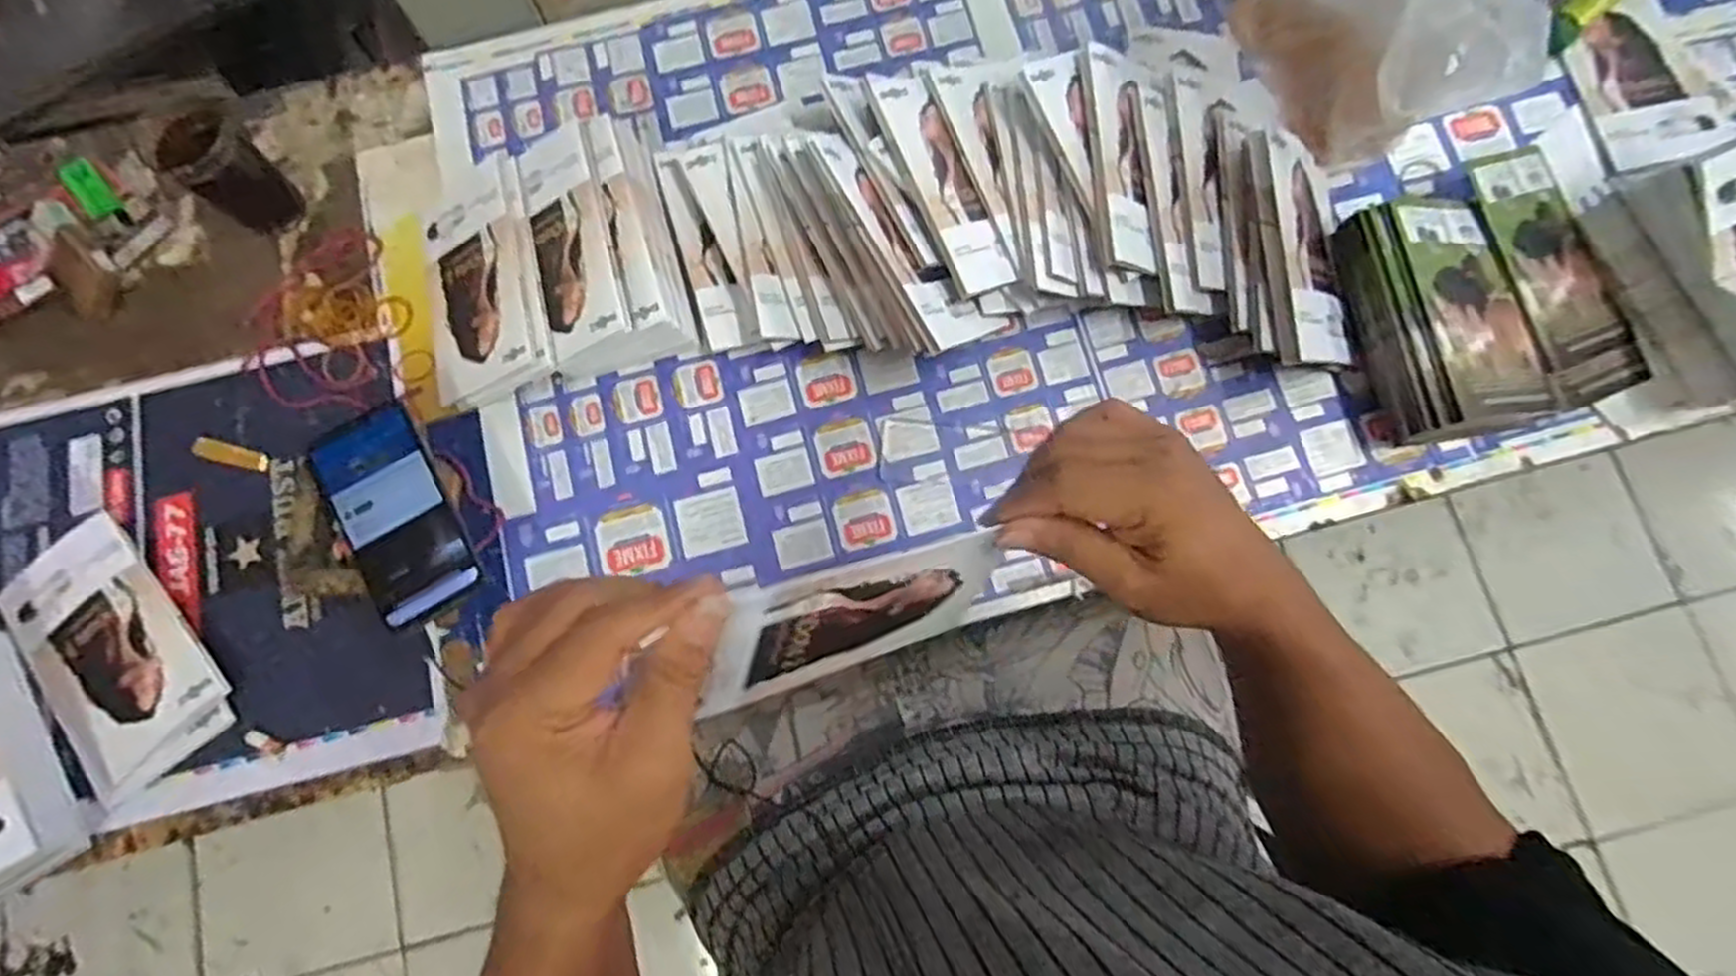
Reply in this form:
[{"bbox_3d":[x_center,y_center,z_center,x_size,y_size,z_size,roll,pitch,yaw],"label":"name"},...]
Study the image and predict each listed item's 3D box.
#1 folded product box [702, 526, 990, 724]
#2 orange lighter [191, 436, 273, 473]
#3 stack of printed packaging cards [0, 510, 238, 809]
[{"bbox_3d":[-0.005,0.057,0.352,0.130,0.089,0.008,-13,52,-28],"label":"folded product box"},{"bbox_3d":[-0.494,-0.026,0.620,0.060,0.007,0.016,17,79,5],"label":"orange lighter"},{"bbox_3d":[-0.550,0.120,0.581,0.106,0.022,0.194,-36,80,-6],"label":"stack of printed packaging cards"}]

